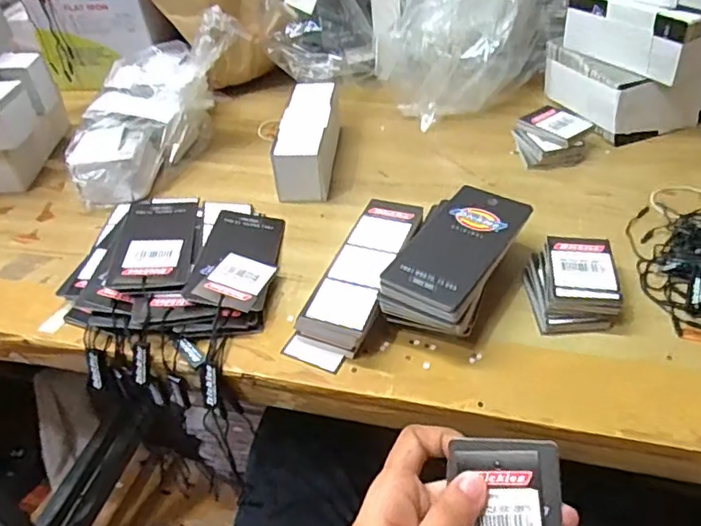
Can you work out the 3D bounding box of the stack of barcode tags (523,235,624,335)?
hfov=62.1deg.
[{"bbox_3d":[0.135,0.012,0.357,0.049,0.024,0.061,1,42,8],"label":"stack of barcode tags"}]

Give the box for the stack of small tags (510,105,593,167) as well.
[{"bbox_3d":[0.167,-0.106,0.487,0.058,0.024,0.054,-10,42,-4],"label":"stack of small tags"}]

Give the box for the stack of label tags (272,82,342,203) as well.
[{"bbox_3d":[-0.033,-0.102,0.477,0.039,0.044,0.119,1,42,7],"label":"stack of label tags"}]

